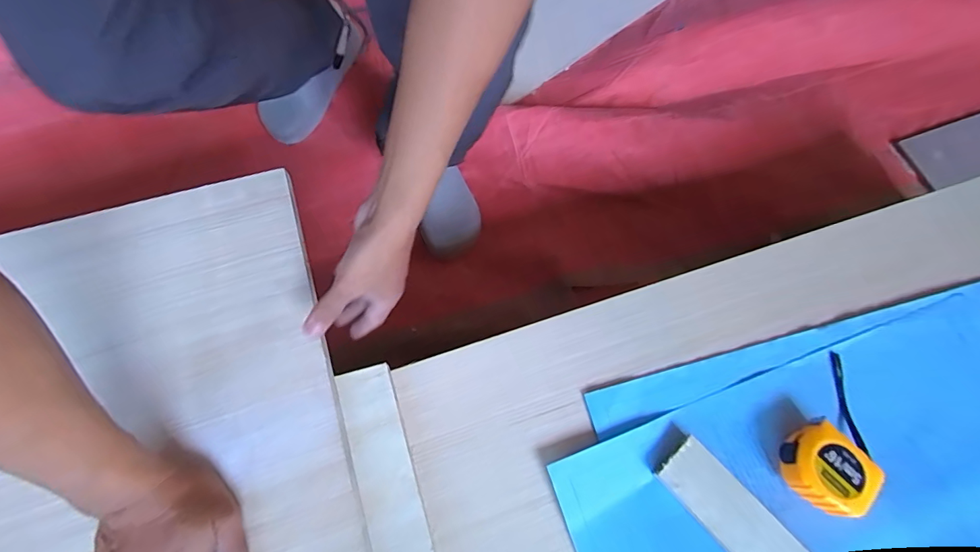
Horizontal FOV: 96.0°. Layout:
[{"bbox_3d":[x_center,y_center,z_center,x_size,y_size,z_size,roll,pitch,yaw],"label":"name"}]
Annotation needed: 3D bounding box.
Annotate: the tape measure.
[{"bbox_3d":[0.337,0.149,0.422,0.076,0.038,0.147,35,72,8],"label":"tape measure"}]

